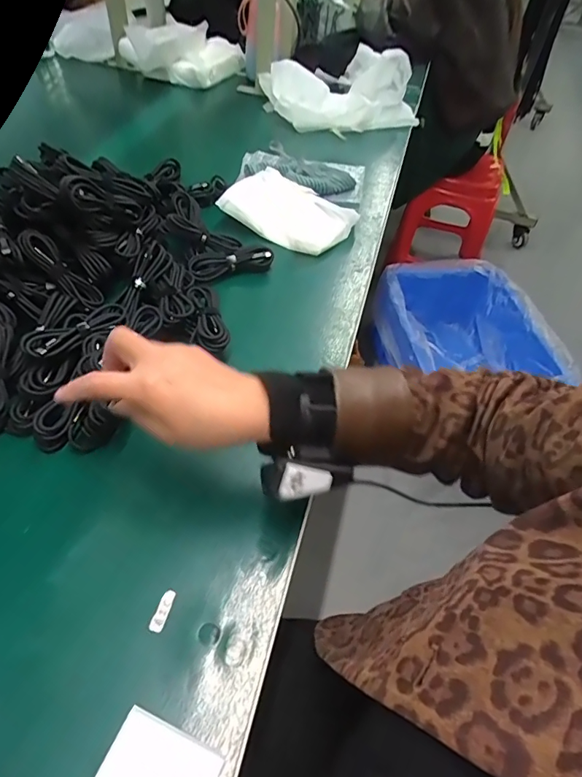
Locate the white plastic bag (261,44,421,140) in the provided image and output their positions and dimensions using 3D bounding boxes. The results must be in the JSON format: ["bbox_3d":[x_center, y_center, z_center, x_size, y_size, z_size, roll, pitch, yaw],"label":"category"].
[{"bbox_3d":[0.096,-0.614,0.934,0.301,0.117,0.250,-3,52,-6],"label":"white plastic bag"}]

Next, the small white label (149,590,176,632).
[{"bbox_3d":[-0.097,0.168,0.351,0.010,0.004,0.029,16,52,9],"label":"small white label"}]

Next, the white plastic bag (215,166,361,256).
[{"bbox_3d":[0.000,-0.256,0.669,0.169,0.056,0.103,23,54,14],"label":"white plastic bag"}]

